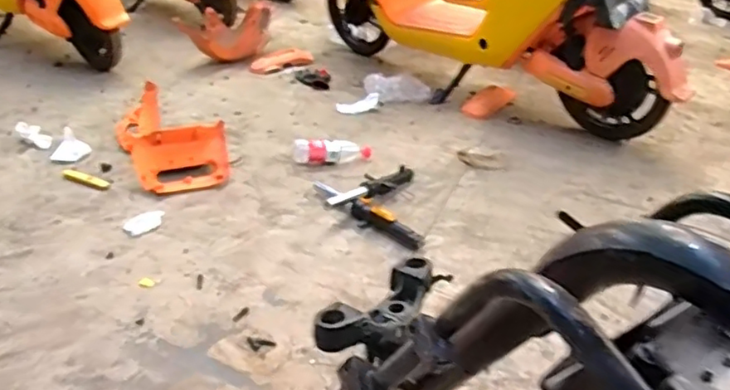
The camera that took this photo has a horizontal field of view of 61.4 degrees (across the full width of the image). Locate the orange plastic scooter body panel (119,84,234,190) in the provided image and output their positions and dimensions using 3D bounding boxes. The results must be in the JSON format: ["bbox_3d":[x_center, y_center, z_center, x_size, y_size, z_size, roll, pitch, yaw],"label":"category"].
[{"bbox_3d":[-0.540,-0.168,1.701,0.244,0.118,0.469,-14,33,-25],"label":"orange plastic scooter body panel"}]

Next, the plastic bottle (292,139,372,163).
[{"bbox_3d":[-0.090,-0.124,1.752,0.226,0.065,0.053,-3,30,-8],"label":"plastic bottle"}]

